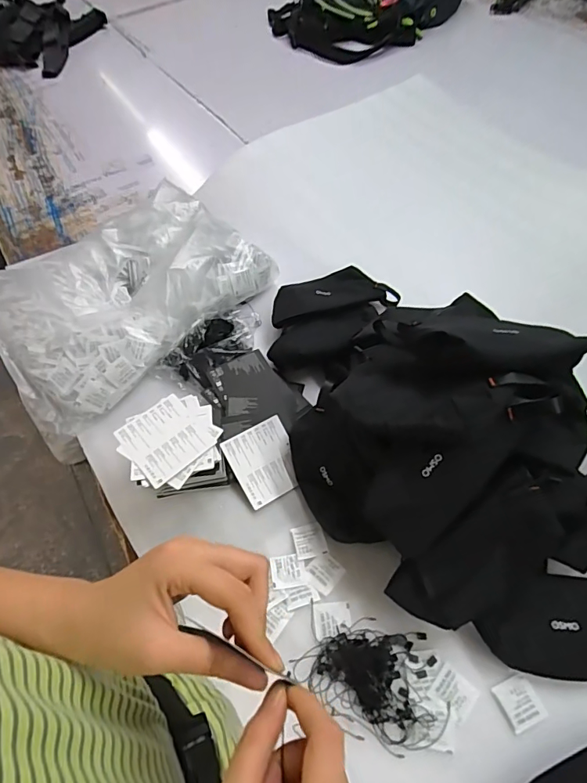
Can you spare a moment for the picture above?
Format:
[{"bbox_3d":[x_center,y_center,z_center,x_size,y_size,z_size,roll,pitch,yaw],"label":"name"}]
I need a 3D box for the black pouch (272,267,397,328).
[{"bbox_3d":[0.062,-0.161,0.747,0.207,0.029,0.093,-15,57,-5],"label":"black pouch"}]

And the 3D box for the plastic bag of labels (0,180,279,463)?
[{"bbox_3d":[-0.294,-0.178,0.764,0.438,0.081,0.350,-40,63,-19],"label":"plastic bag of labels"}]

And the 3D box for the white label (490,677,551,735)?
[{"bbox_3d":[0.231,0.318,0.463,0.040,0.004,0.042,-21,58,-9],"label":"white label"}]

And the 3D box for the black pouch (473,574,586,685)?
[{"bbox_3d":[0.286,0.250,0.481,0.176,0.038,0.094,-3,57,2],"label":"black pouch"}]

